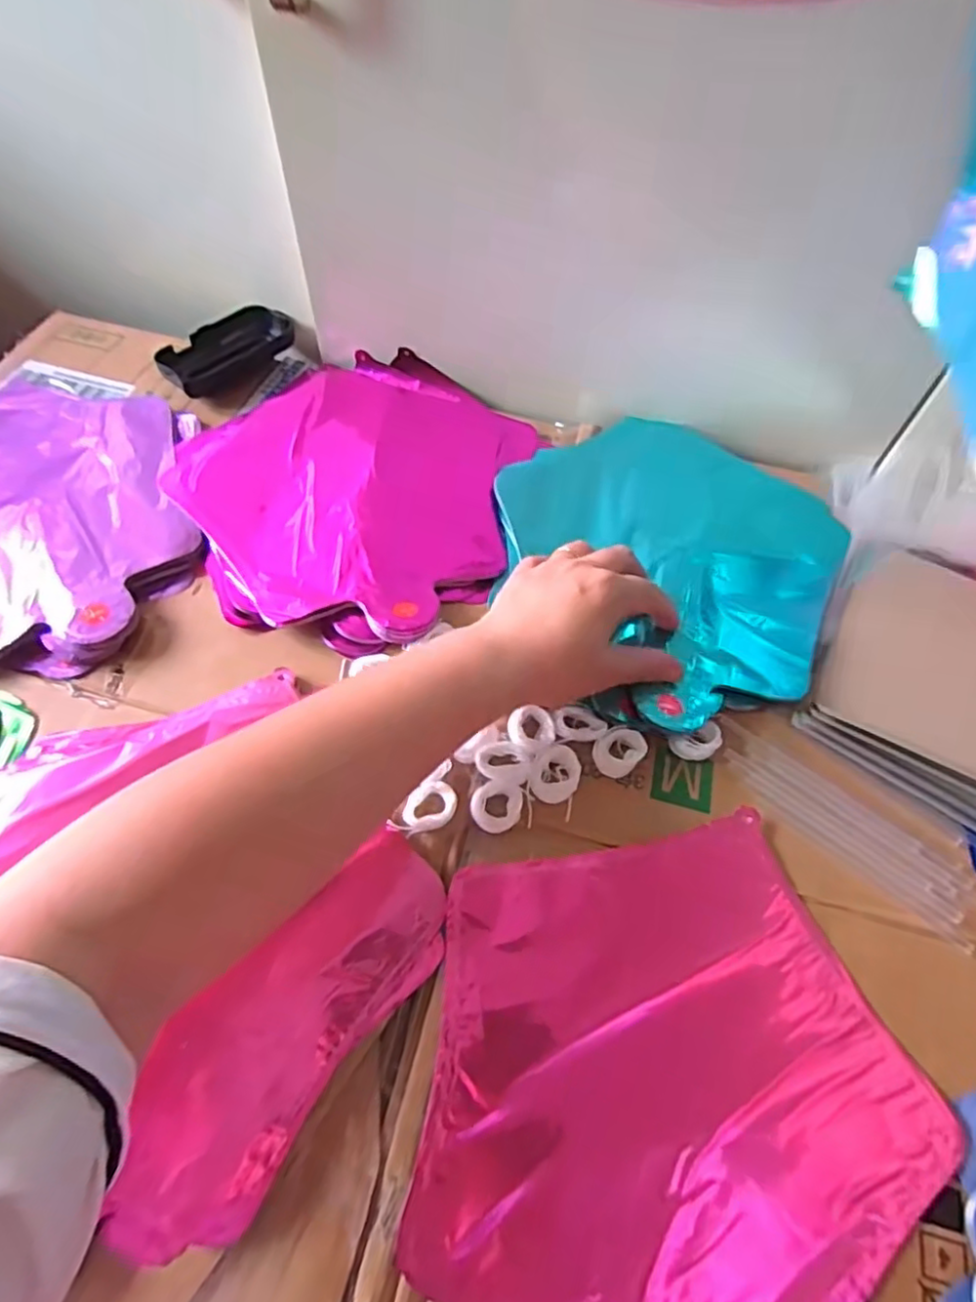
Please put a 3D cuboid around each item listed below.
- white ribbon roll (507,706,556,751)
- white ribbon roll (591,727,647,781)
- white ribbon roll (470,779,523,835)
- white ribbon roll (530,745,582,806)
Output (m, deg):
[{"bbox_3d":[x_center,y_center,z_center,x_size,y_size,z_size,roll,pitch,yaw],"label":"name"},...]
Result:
[{"bbox_3d":[0.026,0.046,0.387,0.026,0.009,0.025,1,59,-2],"label":"white ribbon roll"},{"bbox_3d":[0.074,0.056,0.379,0.026,0.016,0.028,1,59,-2],"label":"white ribbon roll"},{"bbox_3d":[0.004,0.084,0.363,0.026,0.010,0.028,1,59,-2],"label":"white ribbon roll"},{"bbox_3d":[0.037,0.068,0.374,0.027,0.005,0.032,15,60,6],"label":"white ribbon roll"}]

